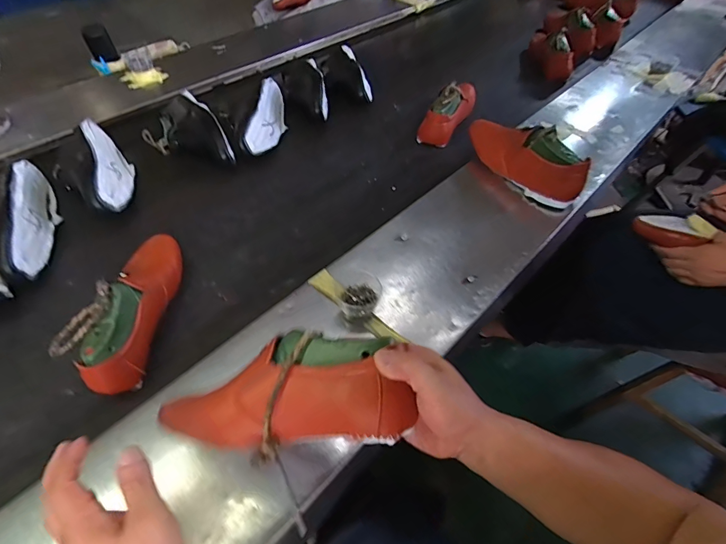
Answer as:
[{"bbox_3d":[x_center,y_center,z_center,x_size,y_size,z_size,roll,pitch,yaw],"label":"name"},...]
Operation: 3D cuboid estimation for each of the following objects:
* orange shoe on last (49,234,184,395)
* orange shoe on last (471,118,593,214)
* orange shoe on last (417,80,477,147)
[{"bbox_3d":[-0.321,0.037,0.575,0.074,0.099,0.251,1,49,1],"label":"orange shoe on last"},{"bbox_3d":[0.288,-0.222,0.766,0.078,0.100,0.249,-26,54,-22],"label":"orange shoe on last"},{"bbox_3d":[0.211,-0.386,0.953,0.064,0.101,0.226,26,53,21],"label":"orange shoe on last"}]

